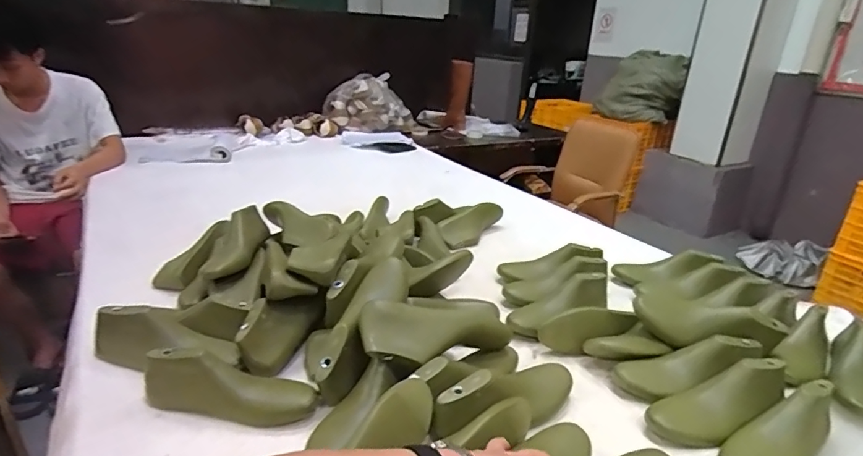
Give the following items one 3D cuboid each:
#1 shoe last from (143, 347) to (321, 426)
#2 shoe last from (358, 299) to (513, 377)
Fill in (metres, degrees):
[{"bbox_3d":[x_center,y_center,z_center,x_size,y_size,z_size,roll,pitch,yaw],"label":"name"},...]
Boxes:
[{"bbox_3d":[-0.286,0.218,0.699,0.241,0.086,0.069,5,22,5],"label":"shoe last"},{"bbox_3d":[0.013,0.161,0.745,0.247,0.074,0.083,4,18,-32],"label":"shoe last"}]

